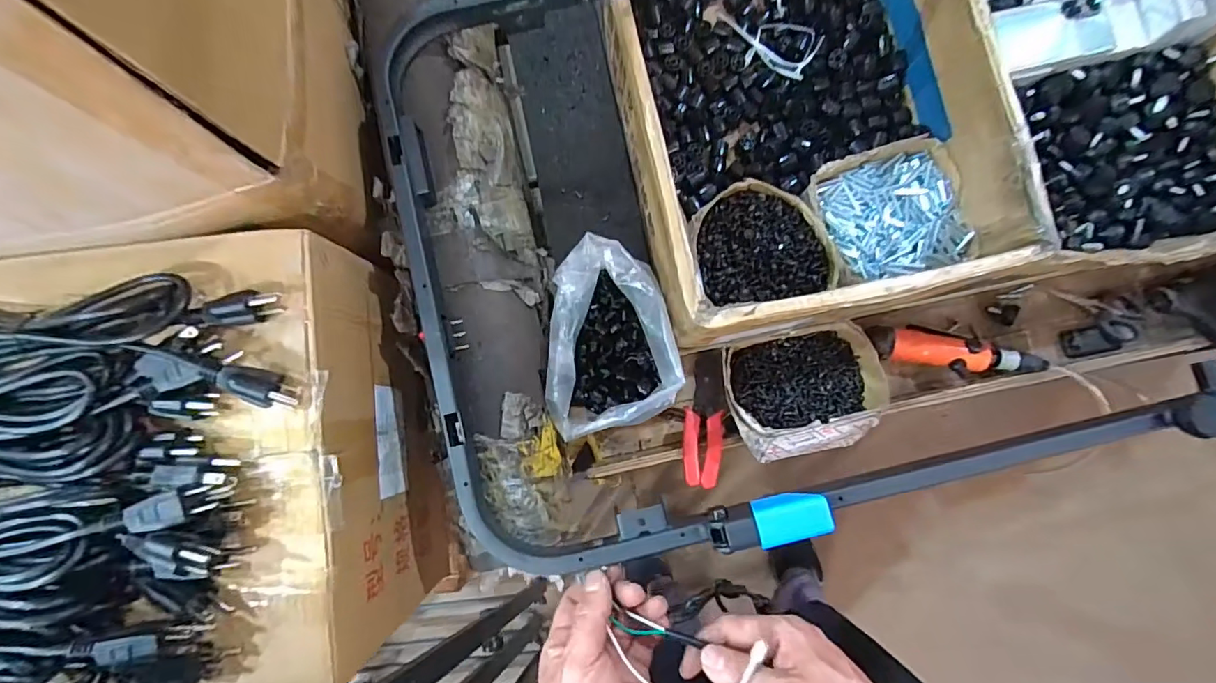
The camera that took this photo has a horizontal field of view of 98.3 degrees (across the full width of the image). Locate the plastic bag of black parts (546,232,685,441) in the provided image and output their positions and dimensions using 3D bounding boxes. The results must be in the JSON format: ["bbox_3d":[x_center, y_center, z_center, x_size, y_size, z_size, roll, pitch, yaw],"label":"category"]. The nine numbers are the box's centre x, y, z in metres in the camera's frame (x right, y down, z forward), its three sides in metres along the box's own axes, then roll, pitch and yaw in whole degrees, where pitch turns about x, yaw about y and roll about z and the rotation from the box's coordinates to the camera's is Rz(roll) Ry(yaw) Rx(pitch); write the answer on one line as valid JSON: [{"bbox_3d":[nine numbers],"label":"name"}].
[{"bbox_3d":[-0.001,-0.003,0.547,0.124,0.118,0.174,-11,84,0],"label":"plastic bag of black parts"}]

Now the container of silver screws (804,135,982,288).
[{"bbox_3d":[0.314,-0.143,0.598,0.157,0.058,0.145,-14,84,0],"label":"container of silver screws"}]

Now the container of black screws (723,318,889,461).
[{"bbox_3d":[0.223,0.058,0.601,0.178,0.065,0.140,-11,84,0],"label":"container of black screws"}]

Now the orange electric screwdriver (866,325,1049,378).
[{"bbox_3d":[0.429,0.010,0.669,0.207,0.050,0.057,9,85,2],"label":"orange electric screwdriver"}]

